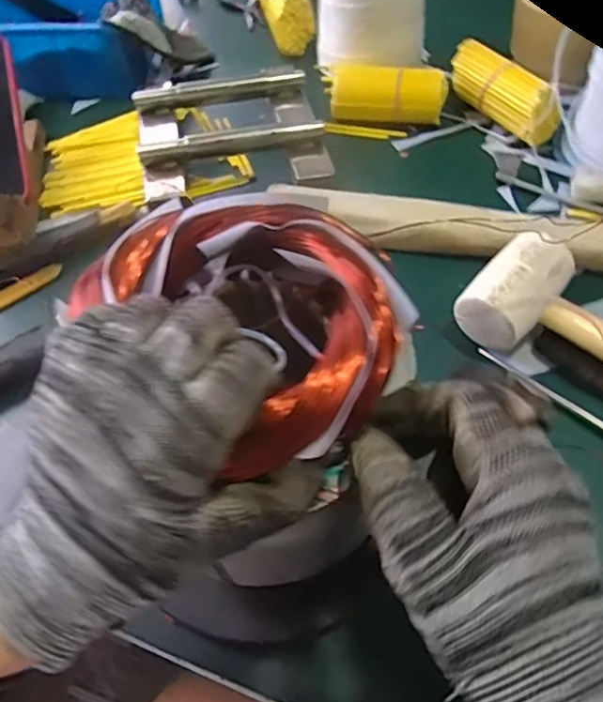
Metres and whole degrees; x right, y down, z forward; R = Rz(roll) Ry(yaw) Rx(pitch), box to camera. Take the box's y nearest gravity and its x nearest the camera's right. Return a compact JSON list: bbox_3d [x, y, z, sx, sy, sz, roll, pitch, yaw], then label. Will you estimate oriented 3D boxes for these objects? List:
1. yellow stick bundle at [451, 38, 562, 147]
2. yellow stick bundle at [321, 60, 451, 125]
[{"bbox_3d":[0.202,-0.263,0.587,0.041,0.051,0.125,-30,57,-16],"label":"yellow stick bundle"},{"bbox_3d":[0.083,-0.267,0.603,0.130,0.049,0.045,11,56,13],"label":"yellow stick bundle"}]

